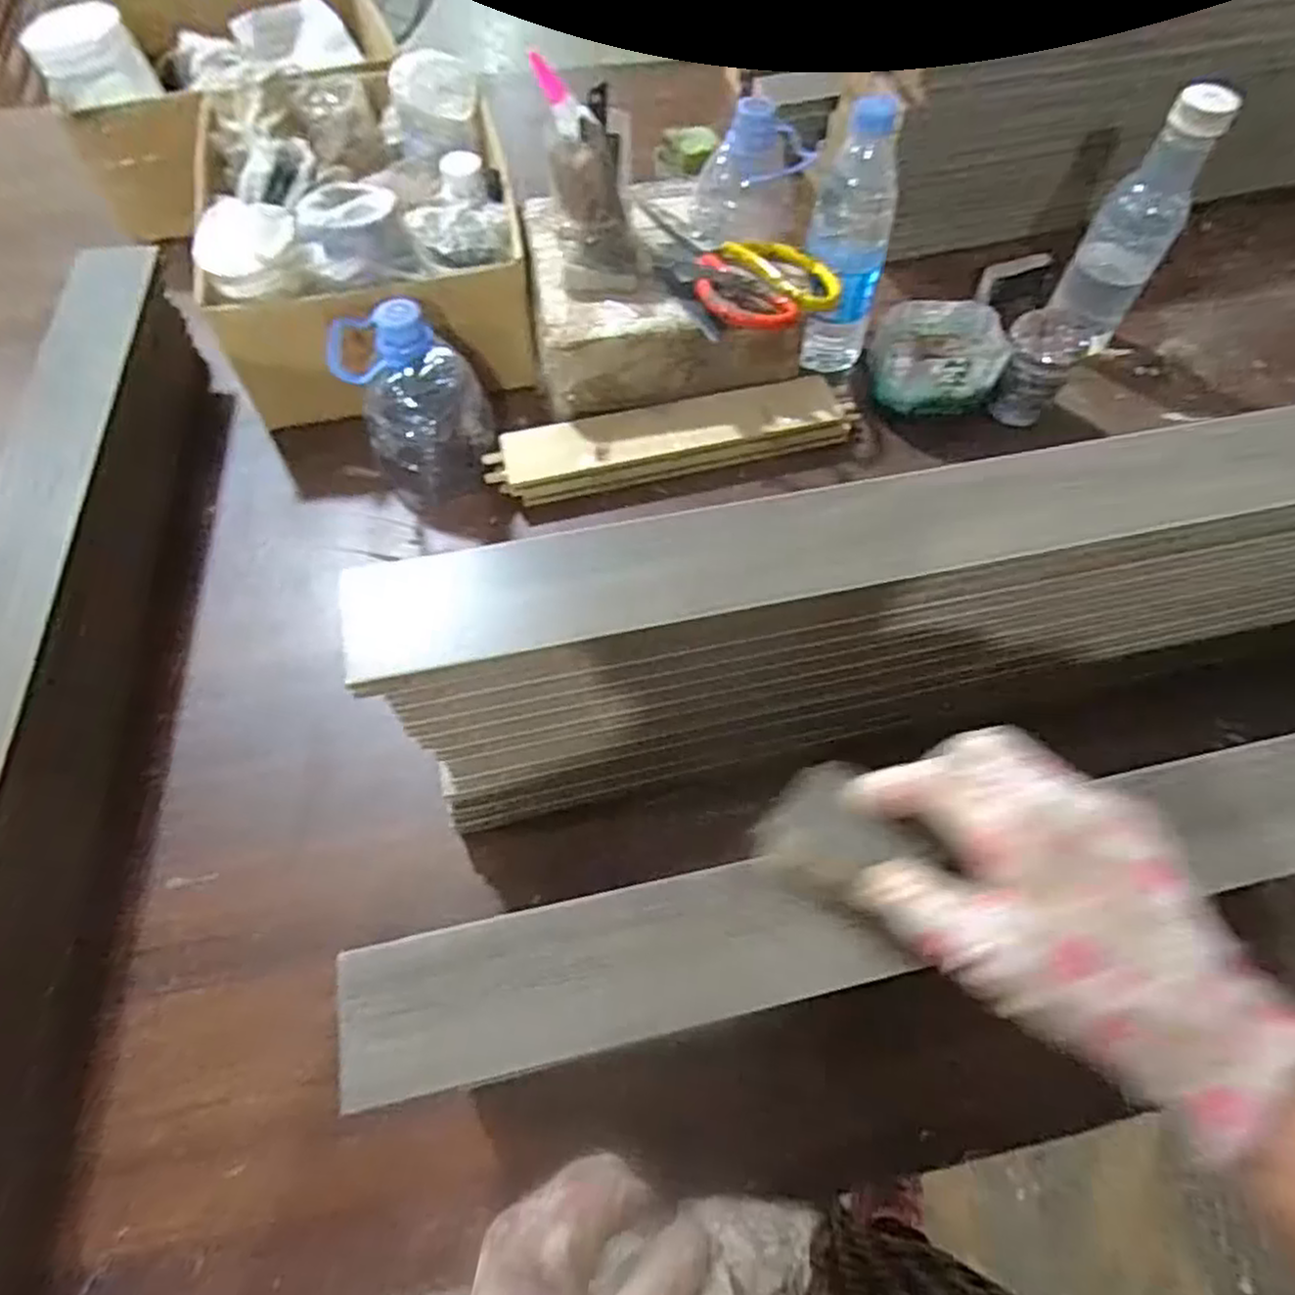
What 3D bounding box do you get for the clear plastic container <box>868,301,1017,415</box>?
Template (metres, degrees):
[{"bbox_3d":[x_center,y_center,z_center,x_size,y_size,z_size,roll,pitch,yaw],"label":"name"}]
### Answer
[{"bbox_3d":[0.251,-0.250,0.666,0.107,0.065,0.090,5,61,2],"label":"clear plastic container"}]

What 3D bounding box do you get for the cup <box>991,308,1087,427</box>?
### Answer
[{"bbox_3d":[0.332,-0.240,0.652,0.054,0.083,0.052,0,61,-1],"label":"cup"}]

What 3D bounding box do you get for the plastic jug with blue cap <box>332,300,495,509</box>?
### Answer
[{"bbox_3d":[-0.178,-0.195,0.588,0.103,0.135,0.095,-19,63,-11],"label":"plastic jug with blue cap"}]

